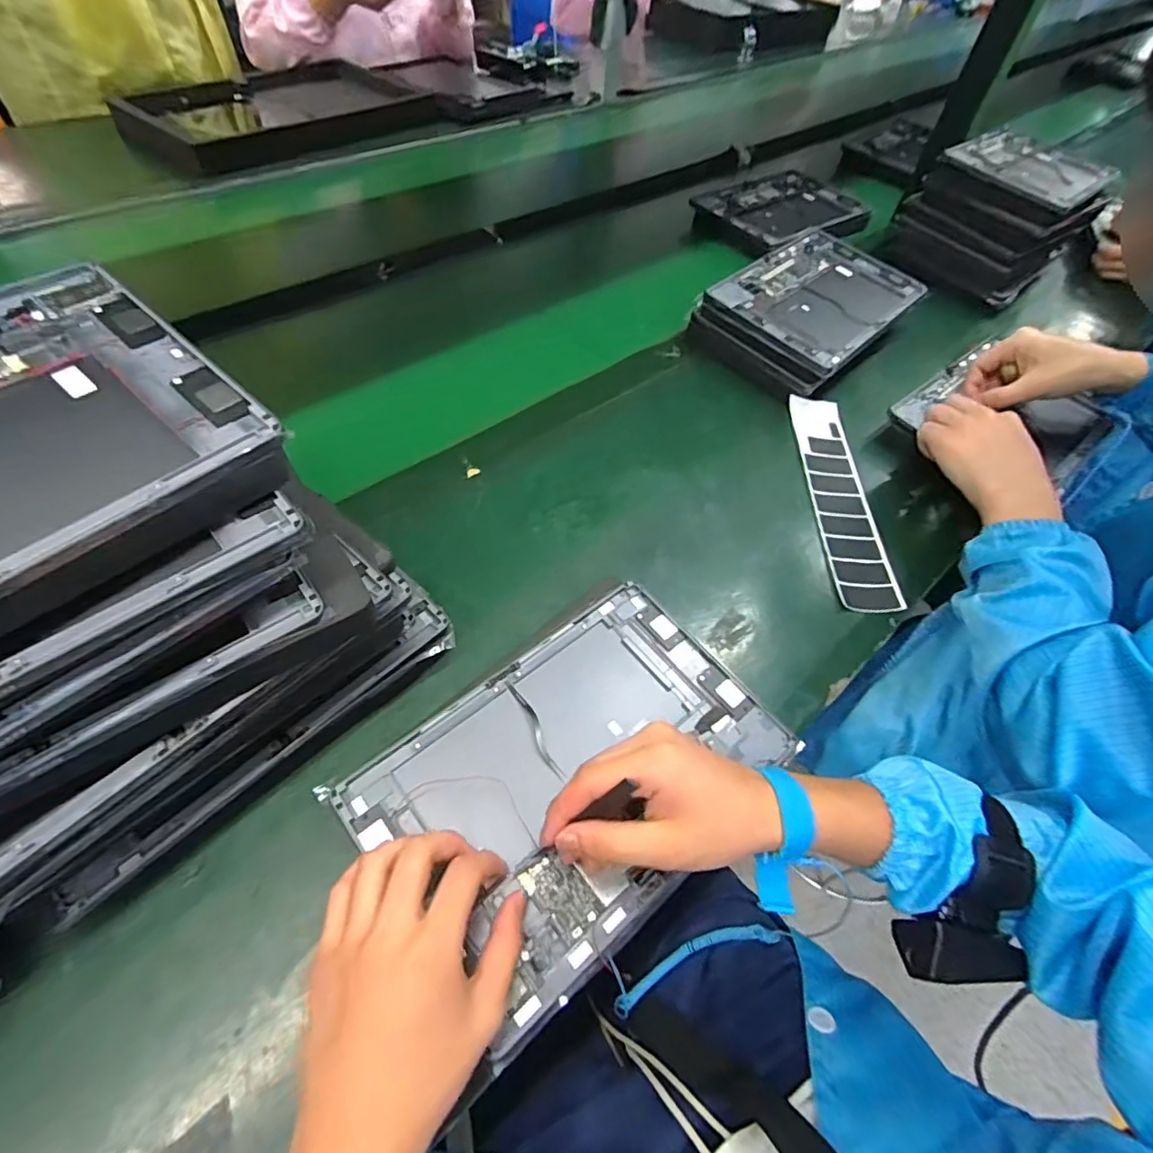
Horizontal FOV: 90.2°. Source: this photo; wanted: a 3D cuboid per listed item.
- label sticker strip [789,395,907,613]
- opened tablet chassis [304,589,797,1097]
[{"bbox_3d":[0.262,-0.082,0.573,0.056,0.008,0.272,-1,58,2],"label":"label sticker strip"},{"bbox_3d":[0.002,0.123,0.369,0.251,0.017,0.172,-33,64,-25],"label":"opened tablet chassis"}]

